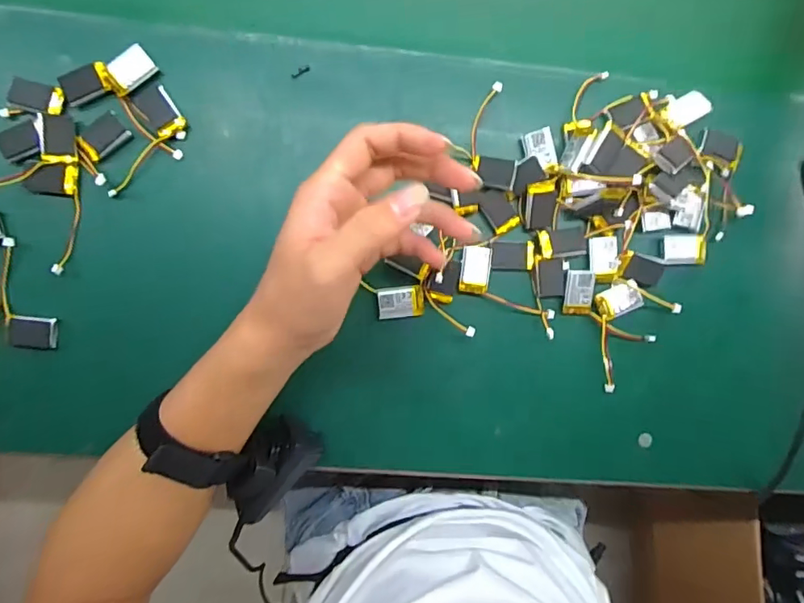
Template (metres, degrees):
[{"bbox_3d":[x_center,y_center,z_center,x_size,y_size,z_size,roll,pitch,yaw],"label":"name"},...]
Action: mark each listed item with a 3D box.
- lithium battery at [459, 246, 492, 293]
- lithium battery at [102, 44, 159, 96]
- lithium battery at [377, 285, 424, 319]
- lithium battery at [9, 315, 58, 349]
[{"bbox_3d":[0.052,-0.023,0.363,0.020,0.005,0.033,7,89,-3],"label":"lithium battery"},{"bbox_3d":[-0.182,-0.155,0.342,0.032,0.009,0.021,-39,92,-3],"label":"lithium battery"},{"bbox_3d":[-0.001,0.001,0.361,0.031,0.010,0.021,-5,90,-3],"label":"lithium battery"},{"bbox_3d":[-0.247,0.021,0.343,0.030,0.007,0.021,5,89,-3],"label":"lithium battery"}]

